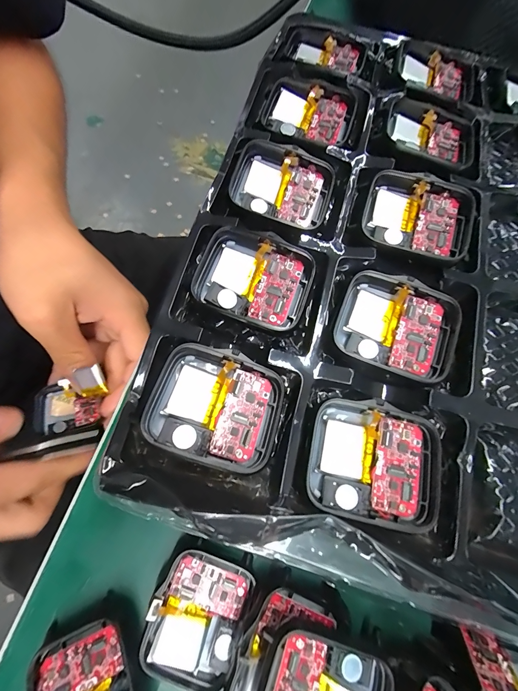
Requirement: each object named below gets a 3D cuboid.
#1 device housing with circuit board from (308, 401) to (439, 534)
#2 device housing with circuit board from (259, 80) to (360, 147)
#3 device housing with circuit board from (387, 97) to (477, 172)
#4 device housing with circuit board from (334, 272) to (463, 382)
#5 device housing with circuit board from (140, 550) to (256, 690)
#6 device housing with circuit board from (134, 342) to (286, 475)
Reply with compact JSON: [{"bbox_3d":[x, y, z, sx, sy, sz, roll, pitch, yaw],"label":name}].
[{"bbox_3d":[0.039,0.040,0.099,0.042,0.007,0.037,17,72,0],"label":"device housing with circuit board"},{"bbox_3d":[0.024,-0.112,0.142,0.044,0.009,0.032,18,72,0],"label":"device housing with circuit board"},{"bbox_3d":[0.081,-0.101,0.139,0.041,0.008,0.035,24,73,2],"label":"device housing with circuit board"},{"bbox_3d":[0.052,-0.008,0.111,0.043,0.007,0.037,28,73,3],"label":"device housing with circuit board"},{"bbox_3d":[-0.024,0.107,0.114,0.035,0.008,0.040,20,72,1],"label":"device housing with circuit board"},{"bbox_3d":[-0.014,0.020,0.099,0.043,0.012,0.036,20,72,1],"label":"device housing with circuit board"}]

